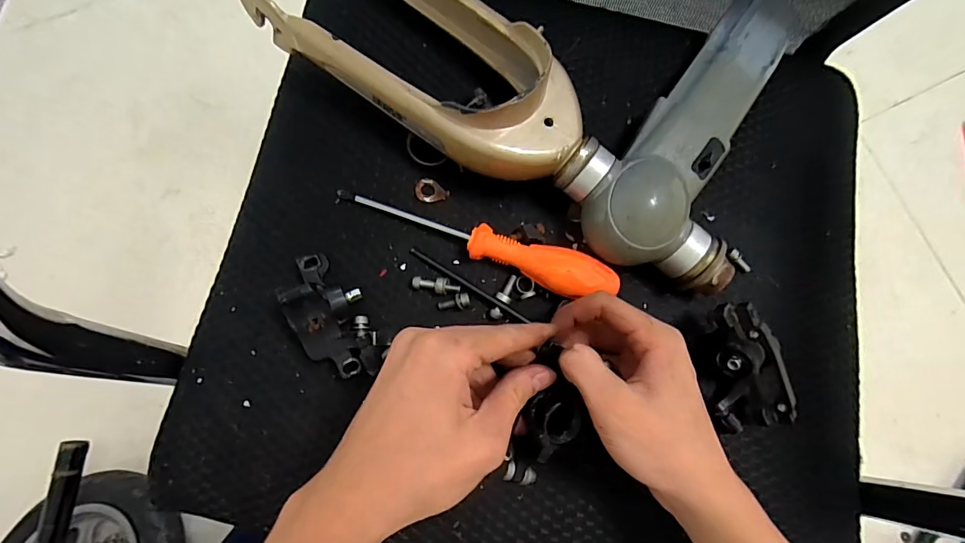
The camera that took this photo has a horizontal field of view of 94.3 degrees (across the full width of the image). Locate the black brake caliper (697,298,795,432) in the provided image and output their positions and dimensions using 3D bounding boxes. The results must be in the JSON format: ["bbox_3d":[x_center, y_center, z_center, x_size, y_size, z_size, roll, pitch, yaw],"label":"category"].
[{"bbox_3d":[0.171,0.064,0.299,0.036,0.047,0.082,-12,83,-6],"label":"black brake caliper"}]

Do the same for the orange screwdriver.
[{"bbox_3d":[0.001,-0.020,0.306,0.188,0.027,0.029,21,80,-1],"label":"orange screwdriver"}]

